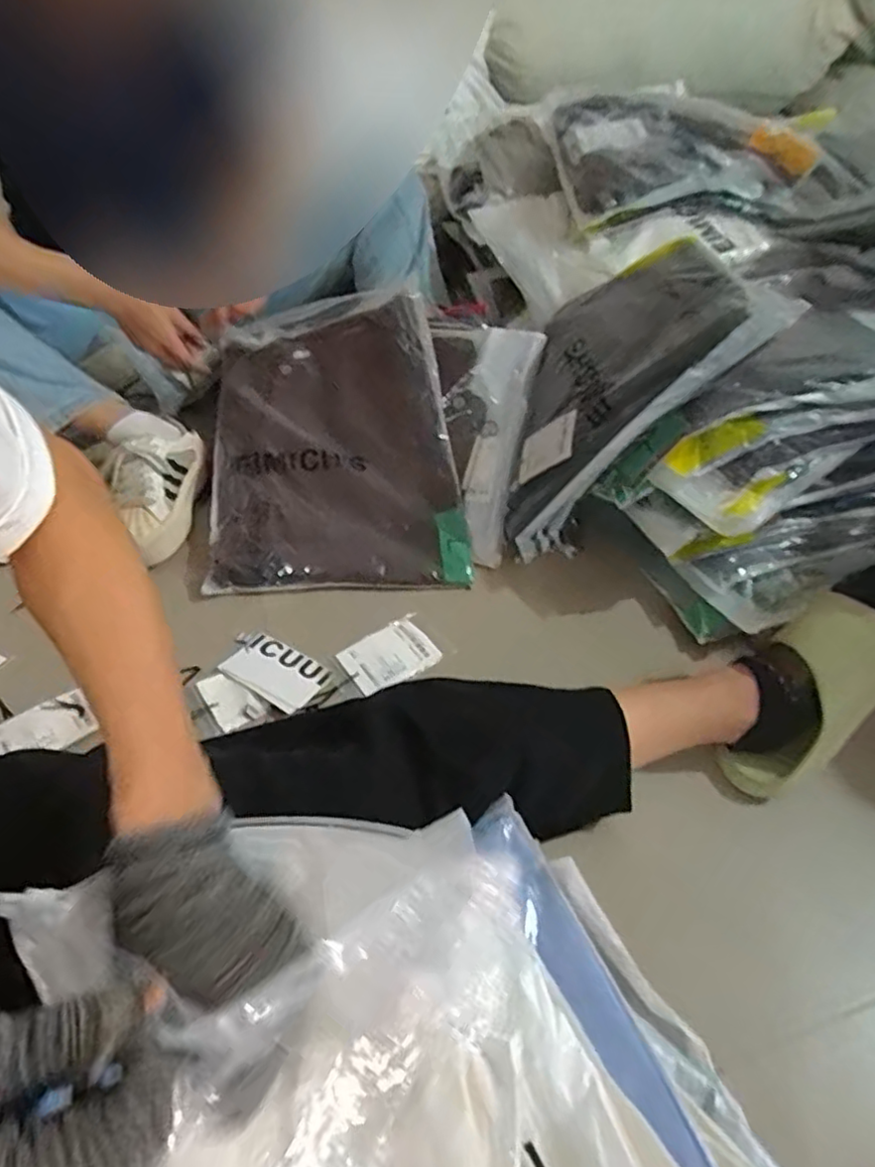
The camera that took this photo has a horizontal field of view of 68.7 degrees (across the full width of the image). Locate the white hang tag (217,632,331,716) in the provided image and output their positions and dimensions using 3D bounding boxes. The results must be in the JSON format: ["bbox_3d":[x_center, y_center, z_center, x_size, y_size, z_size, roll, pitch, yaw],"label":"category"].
[{"bbox_3d":[-0.176,0.090,0.668,0.114,0.006,0.067,24,39,17],"label":"white hang tag"}]

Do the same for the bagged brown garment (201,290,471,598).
[{"bbox_3d":[-0.149,-0.222,0.875,0.313,0.080,0.519,-4,60,-6],"label":"bagged brown garment"}]

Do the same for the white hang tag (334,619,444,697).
[{"bbox_3d":[-0.052,0.079,0.697,0.100,0.009,0.064,-28,64,-31],"label":"white hang tag"}]

